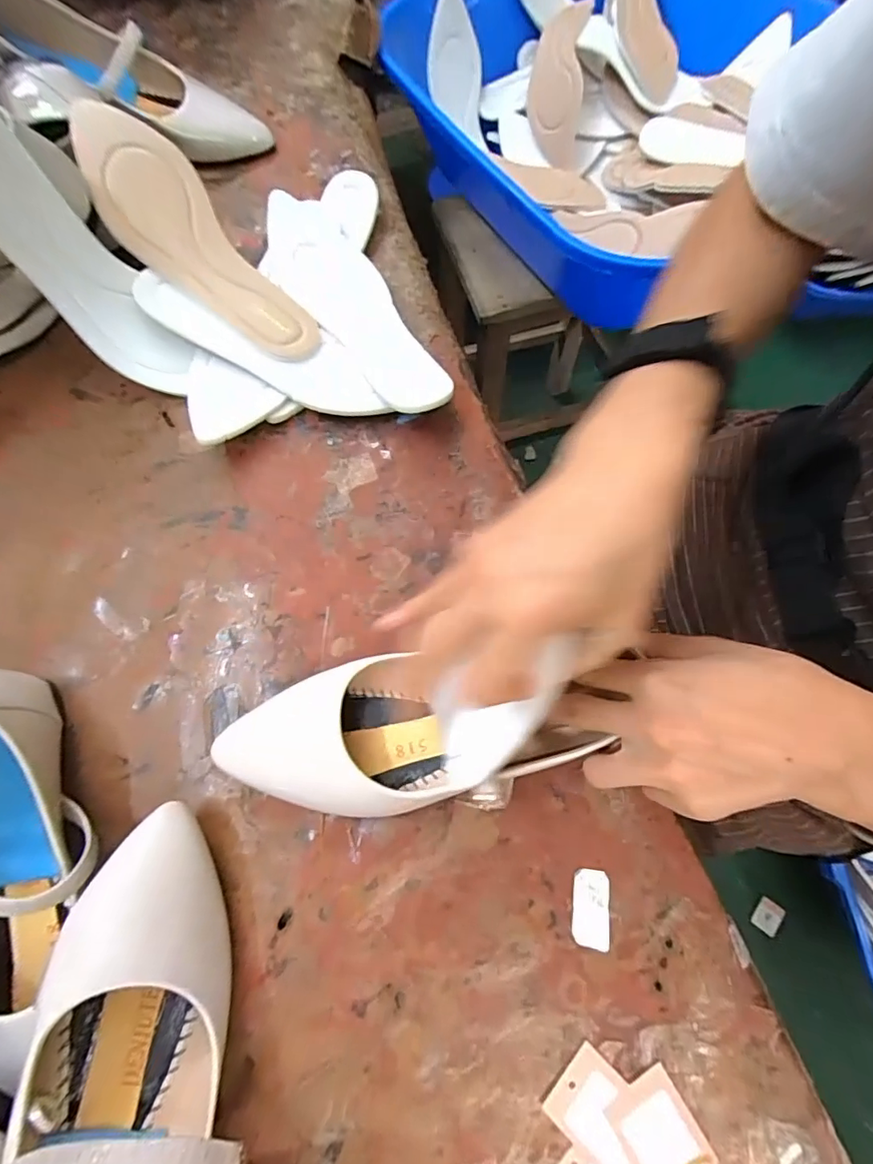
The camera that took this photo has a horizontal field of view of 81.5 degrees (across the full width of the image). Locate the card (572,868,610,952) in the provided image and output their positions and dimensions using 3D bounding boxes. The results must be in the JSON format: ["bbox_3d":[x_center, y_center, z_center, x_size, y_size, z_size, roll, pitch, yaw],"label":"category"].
[{"bbox_3d":[0.090,0.190,0.295,0.021,0.004,0.039,5,68,9],"label":"card"}]

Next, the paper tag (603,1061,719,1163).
[{"bbox_3d":[0.114,0.283,0.259,0.039,0.004,0.047,-30,72,-8],"label":"paper tag"}]

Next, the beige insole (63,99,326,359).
[{"bbox_3d":[-0.200,-0.276,0.410,0.079,0.016,0.253,-44,94,-12],"label":"beige insole"}]

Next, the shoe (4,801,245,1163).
[{"bbox_3d":[-0.143,0.247,0.232,0.095,0.062,0.262,12,51,-23],"label":"shoe"}]

